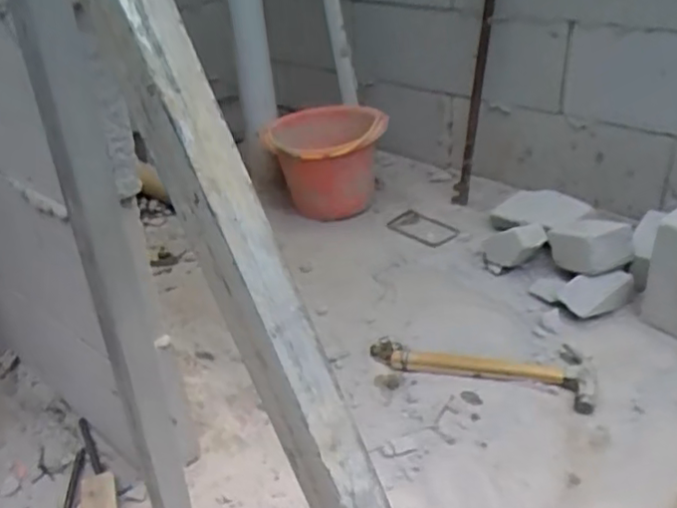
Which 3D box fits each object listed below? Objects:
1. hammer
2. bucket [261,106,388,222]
[{"bbox_3d":[0.231,0.166,1.077,0.342,0.027,0.139,9,32,18],"label":"hammer"},{"bbox_3d":[-0.028,-0.193,1.521,0.258,0.235,0.259,-4,30,-3],"label":"bucket"}]

